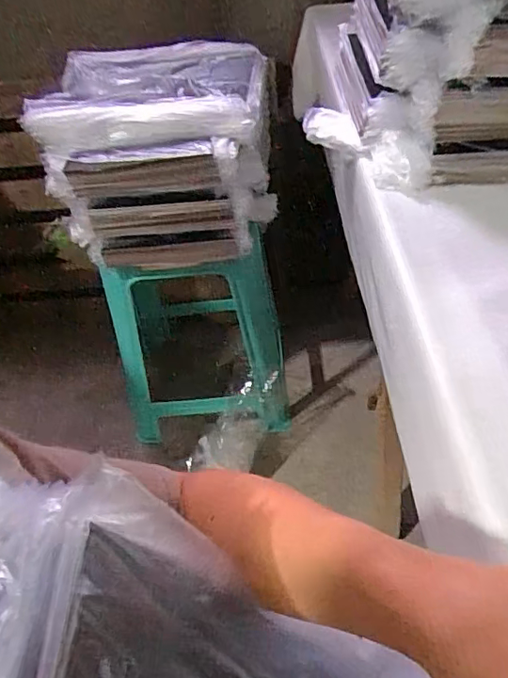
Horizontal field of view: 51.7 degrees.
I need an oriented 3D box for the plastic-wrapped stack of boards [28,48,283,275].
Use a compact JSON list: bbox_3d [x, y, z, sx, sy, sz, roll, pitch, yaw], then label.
[{"bbox_3d":[-0.168,-0.349,1.006,0.398,0.283,0.315,0,47,6],"label":"plastic-wrapped stack of boards"}]

